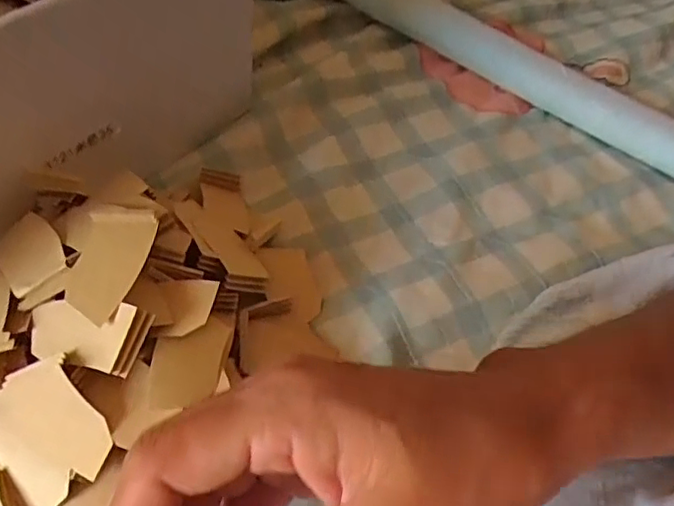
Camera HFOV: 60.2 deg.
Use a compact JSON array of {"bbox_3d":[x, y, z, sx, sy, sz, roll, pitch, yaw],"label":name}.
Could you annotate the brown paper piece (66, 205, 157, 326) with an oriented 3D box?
[{"bbox_3d":[-0.089,0.004,0.229,0.027,0.005,0.046,11,73,7],"label":"brown paper piece"}]

